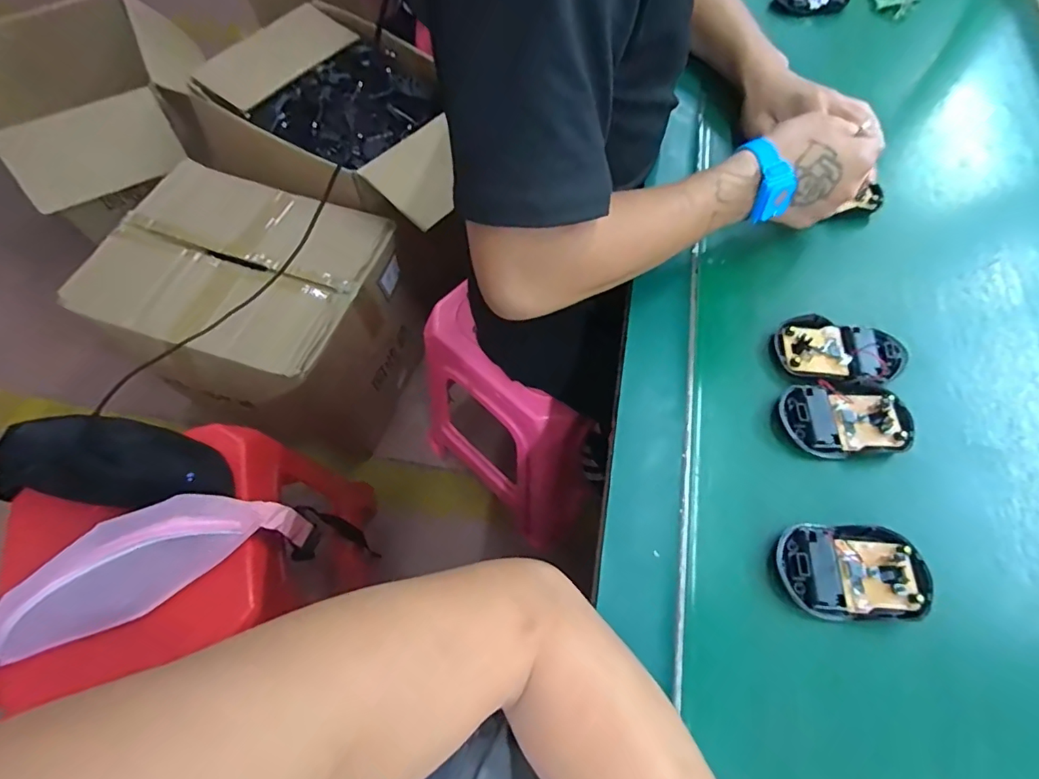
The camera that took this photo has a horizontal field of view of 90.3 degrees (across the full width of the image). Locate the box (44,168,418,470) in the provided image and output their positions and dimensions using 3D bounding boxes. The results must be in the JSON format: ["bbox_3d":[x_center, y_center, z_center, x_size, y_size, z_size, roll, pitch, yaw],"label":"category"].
[{"bbox_3d":[-0.518,-0.136,1.077,0.519,0.373,0.391,18,64,11],"label":"box"}]

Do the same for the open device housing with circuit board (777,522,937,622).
[{"bbox_3d":[0.218,0.120,0.339,0.097,0.012,0.060,2,62,2],"label":"open device housing with circuit board"}]

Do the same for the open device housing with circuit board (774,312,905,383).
[{"bbox_3d":[0.256,-0.030,0.415,0.096,0.018,0.057,9,63,6],"label":"open device housing with circuit board"}]

